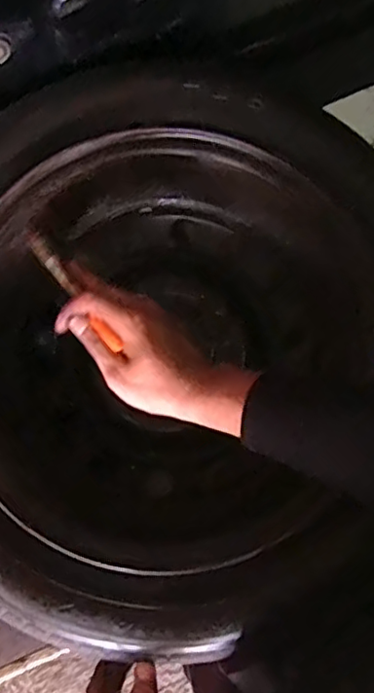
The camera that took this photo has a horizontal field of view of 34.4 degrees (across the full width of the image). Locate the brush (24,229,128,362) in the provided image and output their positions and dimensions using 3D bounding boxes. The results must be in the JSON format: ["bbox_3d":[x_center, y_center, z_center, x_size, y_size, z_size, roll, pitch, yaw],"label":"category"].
[{"bbox_3d":[-0.100,-0.051,0.521,0.015,0.015,0.140,-37,67,-7],"label":"brush"}]

